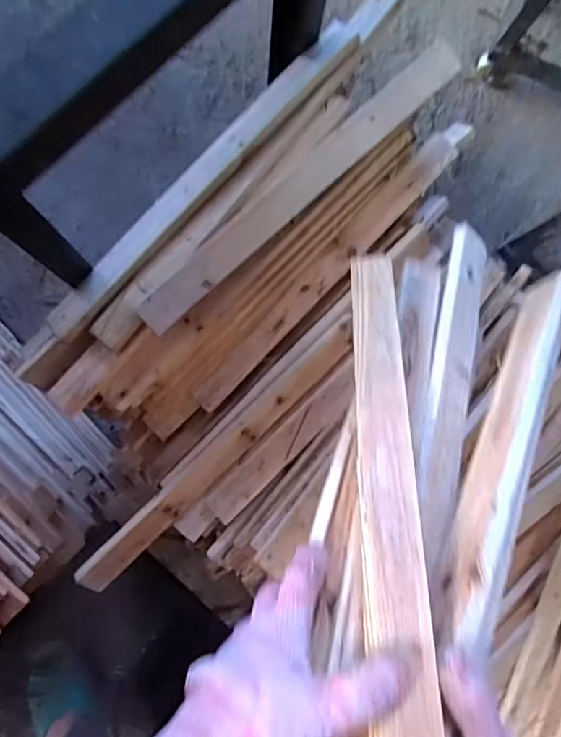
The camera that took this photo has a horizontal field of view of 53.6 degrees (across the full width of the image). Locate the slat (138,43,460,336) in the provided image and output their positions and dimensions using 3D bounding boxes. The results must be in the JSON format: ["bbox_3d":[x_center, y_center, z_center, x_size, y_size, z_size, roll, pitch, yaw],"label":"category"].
[{"bbox_3d":[0.029,-0.226,0.665,0.495,0.020,0.049,-43,91,-8],"label":"slat"}]

